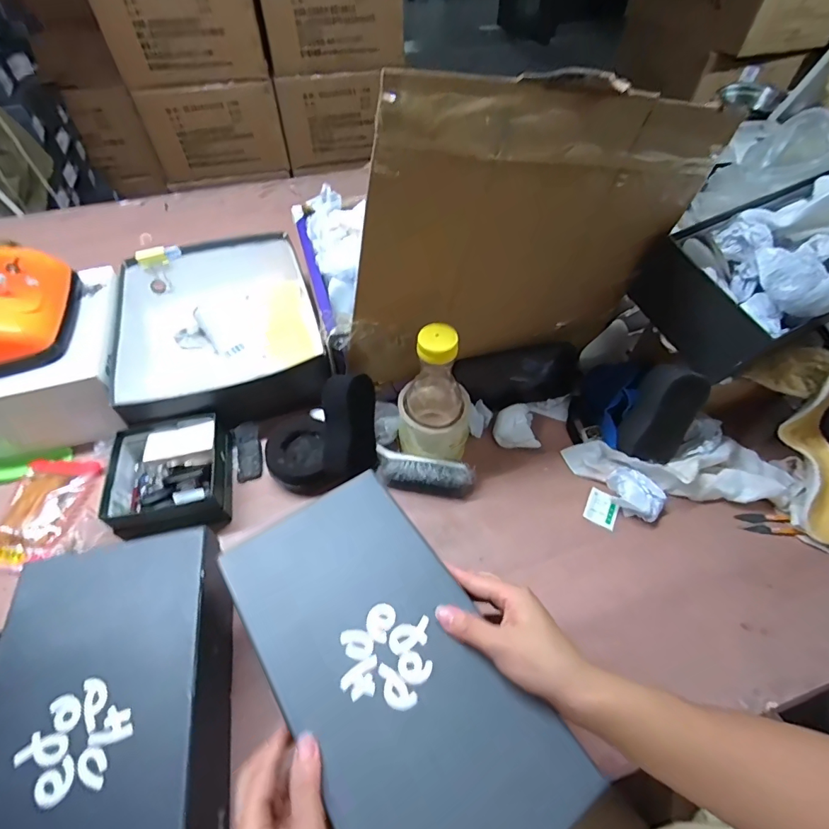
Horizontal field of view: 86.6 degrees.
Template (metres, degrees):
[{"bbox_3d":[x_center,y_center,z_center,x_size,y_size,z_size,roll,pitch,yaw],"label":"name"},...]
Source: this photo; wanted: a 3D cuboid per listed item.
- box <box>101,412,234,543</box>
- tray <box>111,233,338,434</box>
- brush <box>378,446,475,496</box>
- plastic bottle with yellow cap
[{"bbox_3d":[-0.289,0.073,0.526,0.124,0.051,0.141,-11,54,-9],"label":"box"},{"bbox_3d":[-0.293,-0.131,0.661,0.259,0.087,0.330,-19,55,-14],"label":"tray"},{"bbox_3d":[0.011,0.072,0.536,0.122,0.031,0.040,12,54,8],"label":"brush"},{"bbox_3d":[0.026,-0.018,0.504,0.086,0.188,0.074,6,53,4],"label":"plastic bottle with yellow cap"}]

